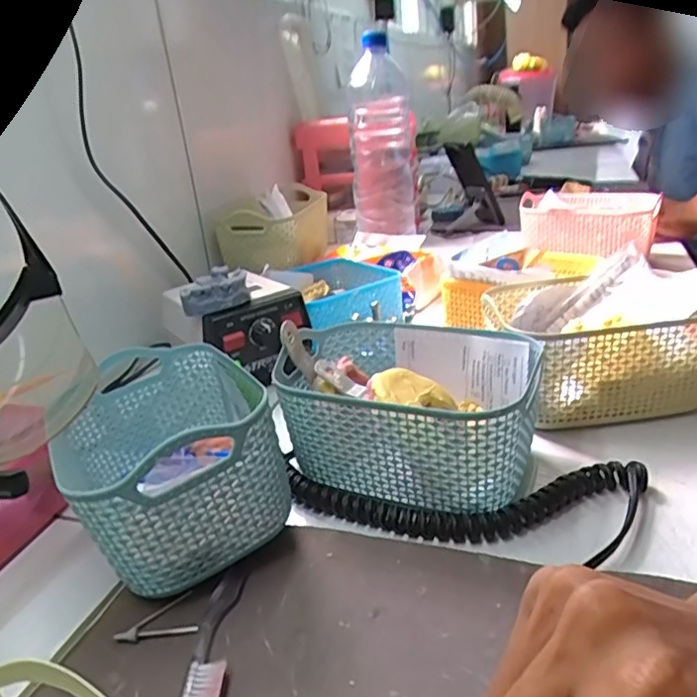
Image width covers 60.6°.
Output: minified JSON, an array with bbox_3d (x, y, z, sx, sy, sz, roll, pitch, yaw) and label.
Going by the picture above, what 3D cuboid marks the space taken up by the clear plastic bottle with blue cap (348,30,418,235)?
[{"bbox_3d":[0.048,-0.287,0.832,0.091,0.243,0.077,-4,24,4],"label":"clear plastic bottle with blue cap"}]

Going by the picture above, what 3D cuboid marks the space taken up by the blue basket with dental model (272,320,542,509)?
[{"bbox_3d":[0.040,0.044,0.413,0.168,0.081,0.119,8,27,28],"label":"blue basket with dental model"}]

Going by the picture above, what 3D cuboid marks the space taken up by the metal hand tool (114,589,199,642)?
[{"bbox_3d":[-0.100,0.143,0.312,0.040,0.004,0.029,-13,25,-16],"label":"metal hand tool"}]

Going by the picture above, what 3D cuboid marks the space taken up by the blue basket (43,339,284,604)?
[{"bbox_3d":[-0.116,0.064,0.380,0.117,0.095,0.175,-14,25,-19],"label":"blue basket"}]

